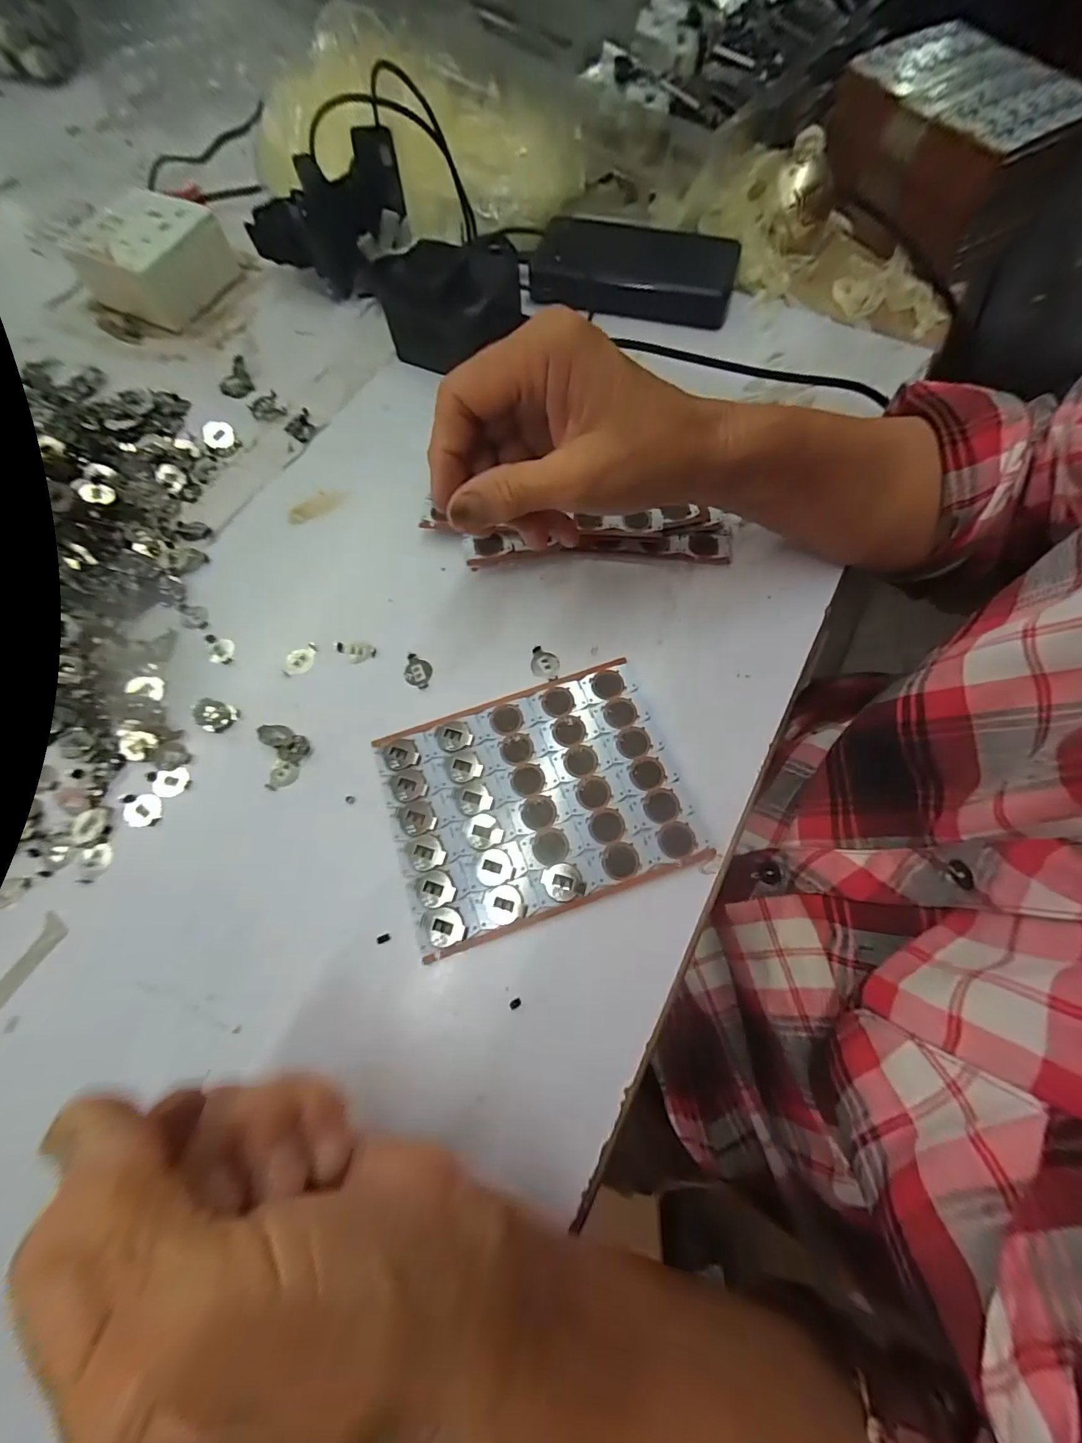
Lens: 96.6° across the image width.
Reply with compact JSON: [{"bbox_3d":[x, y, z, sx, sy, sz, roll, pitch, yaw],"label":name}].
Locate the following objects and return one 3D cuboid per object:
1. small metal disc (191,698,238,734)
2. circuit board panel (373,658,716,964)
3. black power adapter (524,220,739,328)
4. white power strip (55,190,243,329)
[{"bbox_3d":[-0.186,-0.003,0.272,0.025,0.004,0.018,14,71,6],"label":"small metal disc"},{"bbox_3d":[-0.004,0.038,0.251,0.142,0.004,0.114,-18,69,-6],"label":"circuit board panel"},{"bbox_3d":[0.073,-0.354,0.378,0.151,0.025,0.073,12,71,5],"label":"black power adapter"},{"bbox_3d":[-0.309,-0.374,0.386,0.085,0.044,0.093,24,72,9],"label":"white power strip"}]

